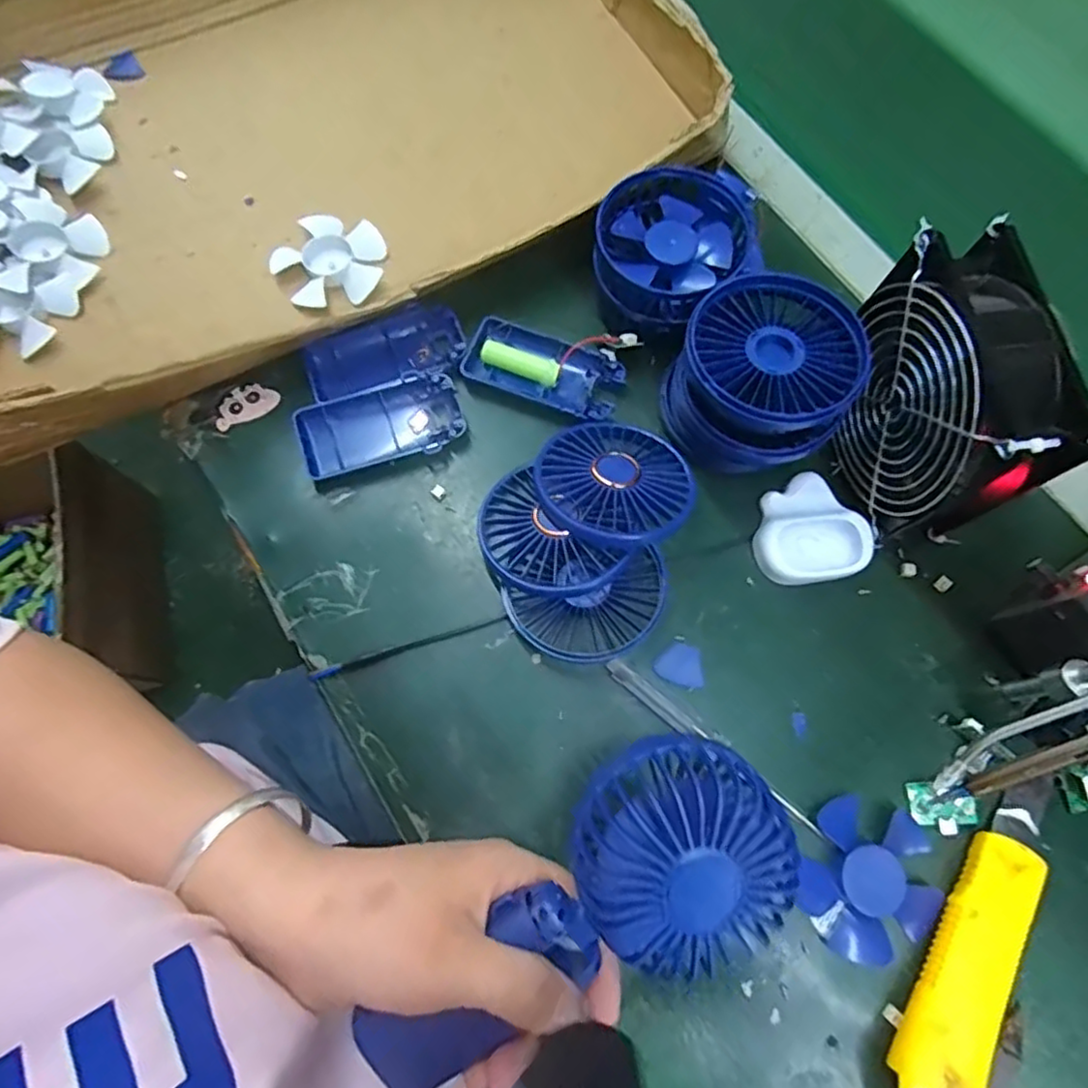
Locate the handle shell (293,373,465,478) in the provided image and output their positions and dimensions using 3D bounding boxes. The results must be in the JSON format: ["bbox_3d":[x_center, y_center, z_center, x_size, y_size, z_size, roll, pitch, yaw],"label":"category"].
[{"bbox_3d":[-0.096,-0.069,0.381,0.092,0.016,0.048,-12,73,-4],"label":"handle shell"}]

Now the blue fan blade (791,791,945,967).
[{"bbox_3d":[0.156,0.162,0.309,0.065,0.012,0.069,0,73,0],"label":"blue fan blade"}]

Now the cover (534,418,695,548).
[{"bbox_3d":[0.038,-0.035,0.356,0.082,0.013,0.085,-35,63,-27],"label":"cover"}]

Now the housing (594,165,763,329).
[{"bbox_3d":[0.077,-0.175,0.389,0.102,0.050,0.083,-38,77,-11],"label":"housing"}]

